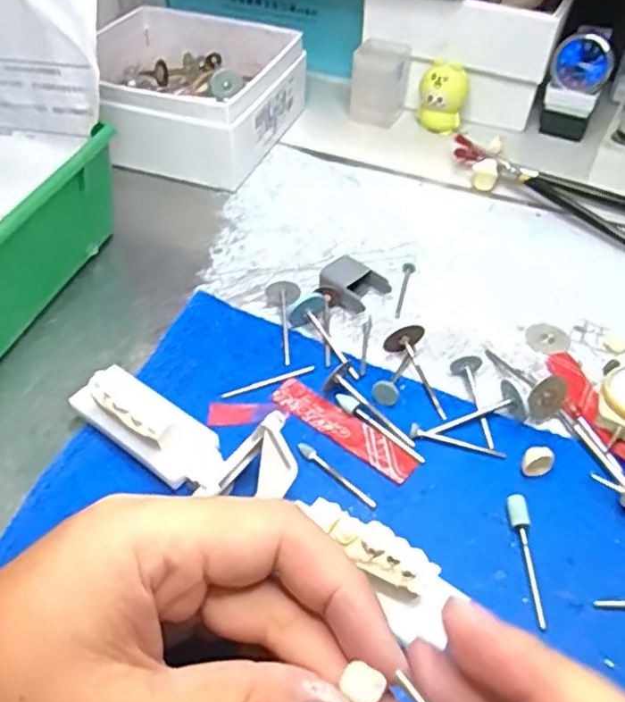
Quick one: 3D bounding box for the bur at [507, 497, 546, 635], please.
[{"bbox_3d":[0.078,0.075,0.244,0.009,0.006,0.047,4,46,1],"label":"bur"}]

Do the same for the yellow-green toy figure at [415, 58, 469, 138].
[{"bbox_3d":[0.091,-0.177,0.470,0.033,0.047,0.023,11,47,8],"label":"yellow-green toy figure"}]

